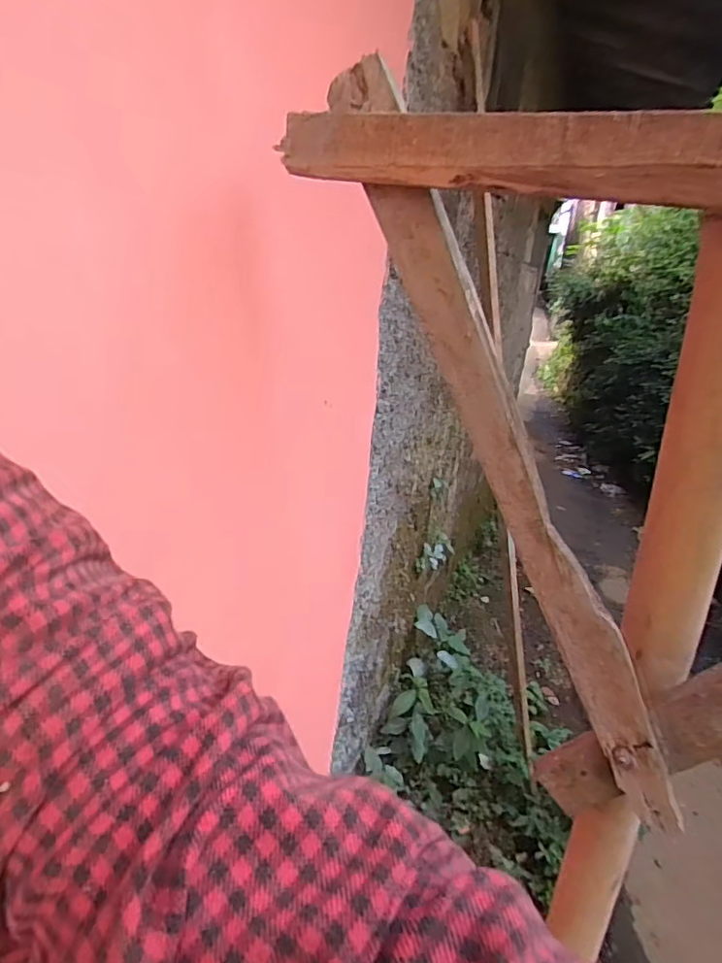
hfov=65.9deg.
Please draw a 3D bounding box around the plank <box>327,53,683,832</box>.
[{"bbox_3d":[0.115,-0.021,0.434,0.053,0.617,0.013,-21,3,37],"label":"plank"}]

